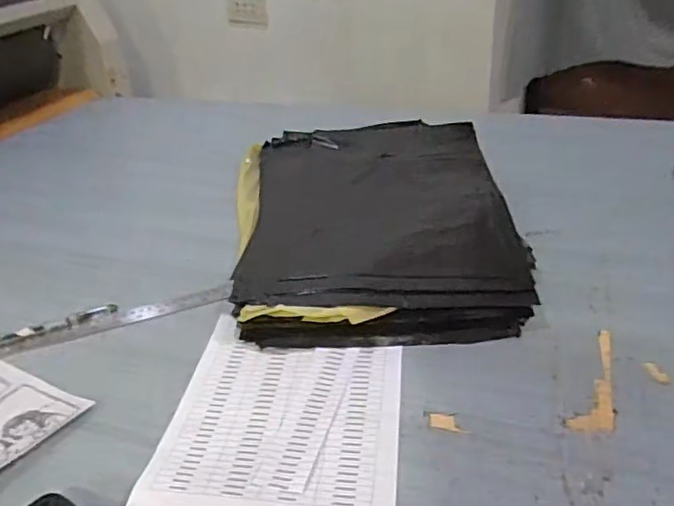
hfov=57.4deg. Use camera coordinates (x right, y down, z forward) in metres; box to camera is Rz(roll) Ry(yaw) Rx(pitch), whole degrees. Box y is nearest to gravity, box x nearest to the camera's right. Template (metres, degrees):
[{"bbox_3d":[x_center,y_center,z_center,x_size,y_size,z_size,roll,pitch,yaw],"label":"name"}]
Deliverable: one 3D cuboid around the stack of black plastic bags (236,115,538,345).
[{"bbox_3d":[0.040,-0.072,0.870,0.382,0.042,0.564,-4,32,0],"label":"stack of black plastic bags"}]

